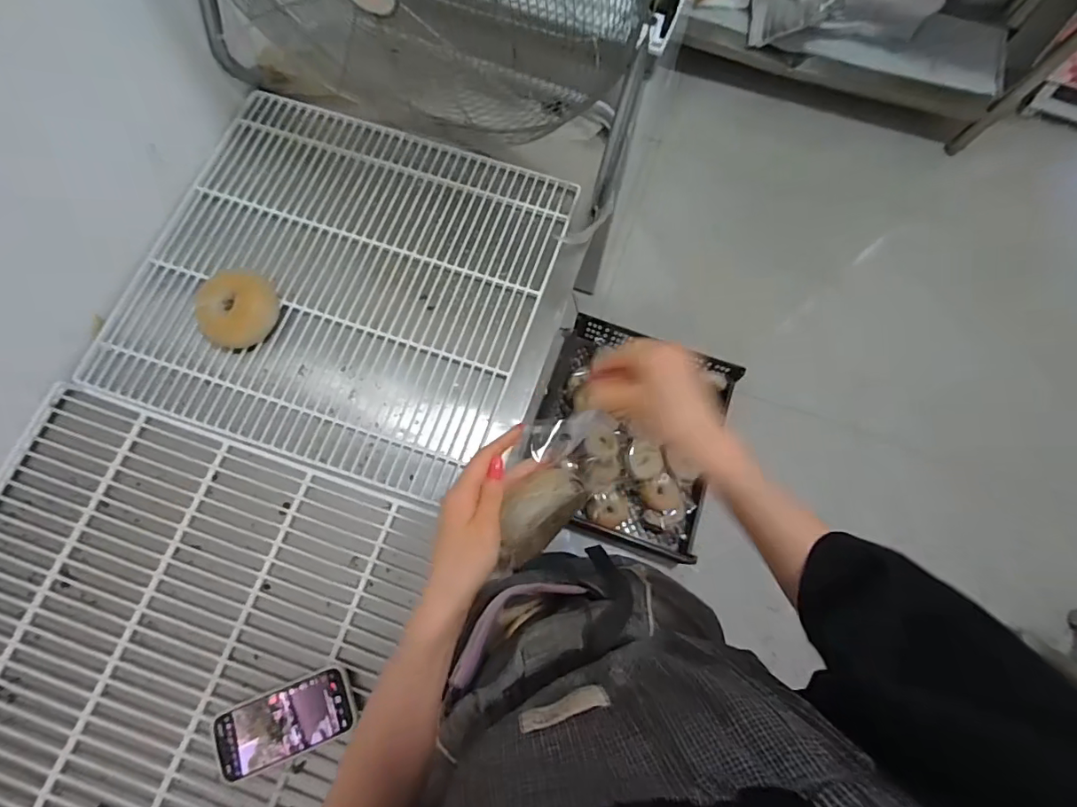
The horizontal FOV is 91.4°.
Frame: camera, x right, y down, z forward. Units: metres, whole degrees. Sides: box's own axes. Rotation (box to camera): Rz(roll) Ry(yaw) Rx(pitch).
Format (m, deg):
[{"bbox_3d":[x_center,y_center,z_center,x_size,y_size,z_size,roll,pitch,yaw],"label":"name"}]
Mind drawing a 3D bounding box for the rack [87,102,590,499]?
[{"bbox_3d":[-0.279,-0.181,0.774,0.544,0.031,0.531,19,77,4],"label":"rack"}]

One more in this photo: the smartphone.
[{"bbox_3d":[-0.289,0.367,0.606,0.152,0.015,0.078,-20,75,-12],"label":"smartphone"}]

